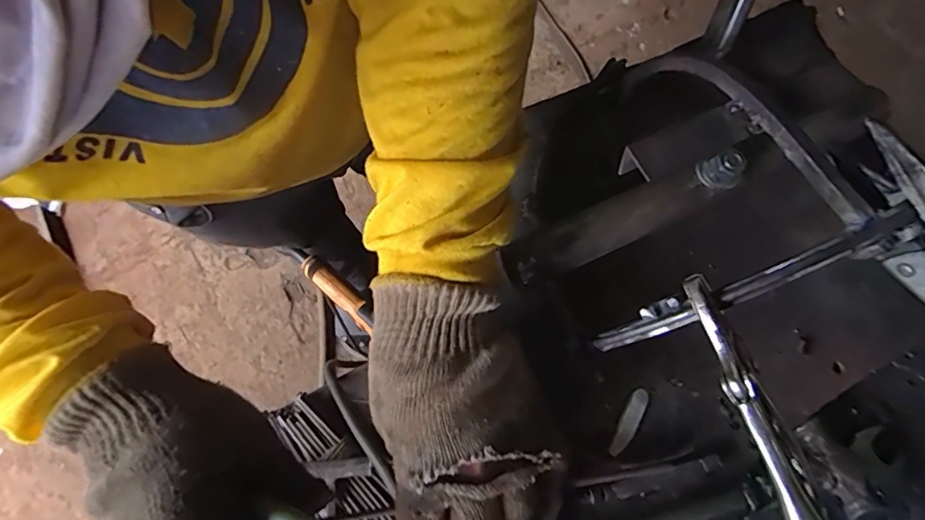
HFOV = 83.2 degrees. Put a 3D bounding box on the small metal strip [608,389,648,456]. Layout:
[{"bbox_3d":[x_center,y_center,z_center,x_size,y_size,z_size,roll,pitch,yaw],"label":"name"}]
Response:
[{"bbox_3d":[0.108,0.105,0.338,0.013,0.004,0.045,30,75,6],"label":"small metal strip"}]

